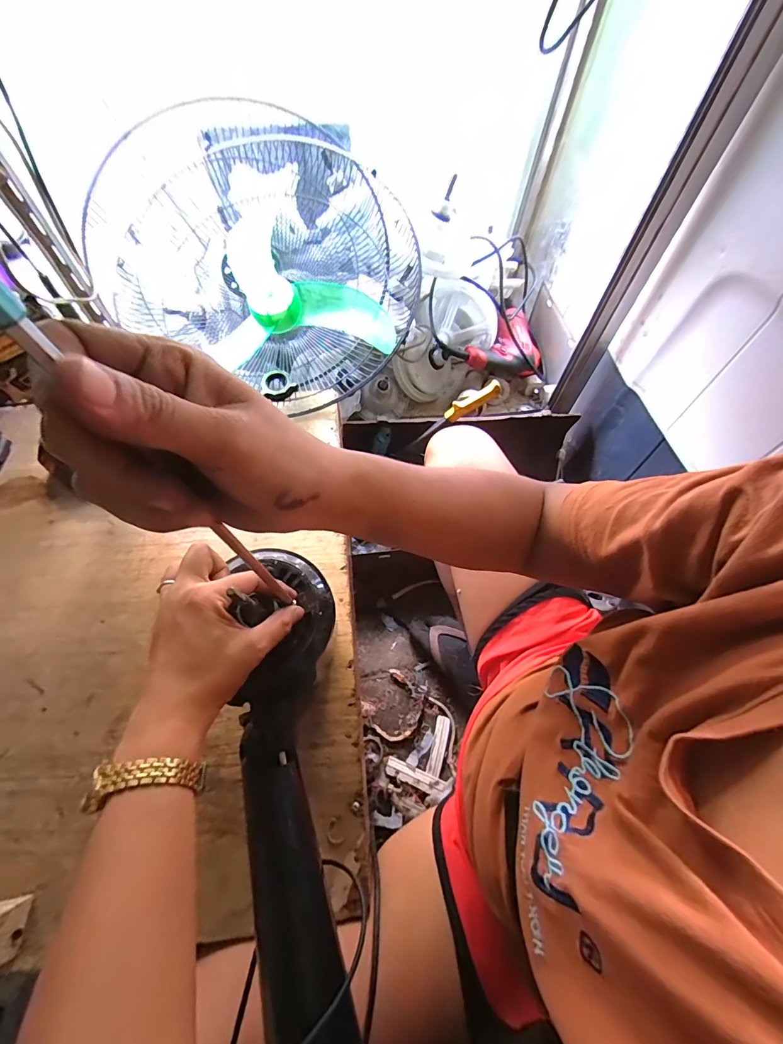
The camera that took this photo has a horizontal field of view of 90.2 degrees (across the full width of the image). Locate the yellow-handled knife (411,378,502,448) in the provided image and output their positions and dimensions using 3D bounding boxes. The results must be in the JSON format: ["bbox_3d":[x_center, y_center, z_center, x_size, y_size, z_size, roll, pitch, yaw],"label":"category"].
[{"bbox_3d":[0.113,-0.198,0.708,0.179,0.034,0.031,-30,63,21],"label":"yellow-handled knife"}]

